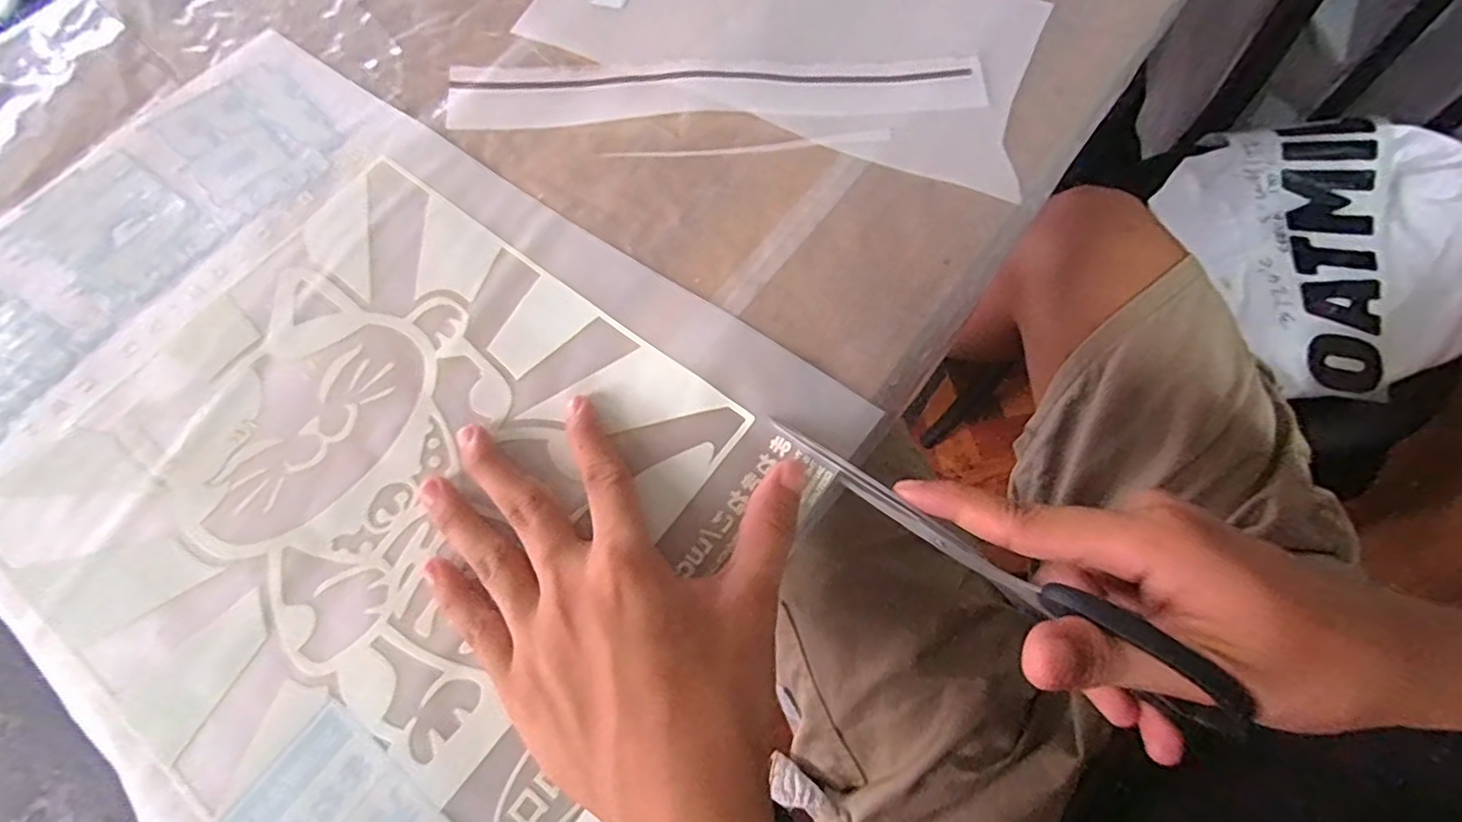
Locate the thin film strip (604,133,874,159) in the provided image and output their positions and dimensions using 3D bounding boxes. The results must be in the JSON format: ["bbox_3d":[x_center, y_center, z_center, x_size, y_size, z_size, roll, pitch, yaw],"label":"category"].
[{"bbox_3d":[0.008,-0.139,0.330,0.149,0.004,0.011,-3,69,2],"label":"thin film strip"}]

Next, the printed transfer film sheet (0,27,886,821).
[{"bbox_3d":[-0.190,-0.005,0.286,0.409,0.009,0.289,35,74,15],"label":"printed transfer film sheet"}]

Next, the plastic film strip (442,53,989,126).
[{"bbox_3d":[-0.011,-0.178,0.345,0.286,0.005,0.042,-1,69,2],"label":"plastic film strip"}]

